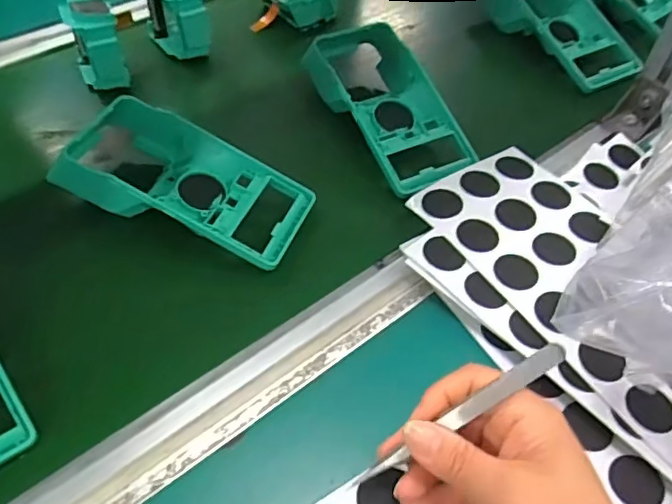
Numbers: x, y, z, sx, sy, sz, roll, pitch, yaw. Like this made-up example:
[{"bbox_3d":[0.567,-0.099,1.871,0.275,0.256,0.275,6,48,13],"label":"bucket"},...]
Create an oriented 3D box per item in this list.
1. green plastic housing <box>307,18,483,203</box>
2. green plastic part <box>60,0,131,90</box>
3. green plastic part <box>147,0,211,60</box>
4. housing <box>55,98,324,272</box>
[{"bbox_3d":[0.047,-0.125,0.503,0.093,0.061,0.172,-19,54,-17],"label":"green plastic housing"},{"bbox_3d":[-0.219,-0.193,0.523,0.040,0.070,0.066,-24,55,-20],"label":"green plastic part"},{"bbox_3d":[-0.157,-0.231,0.562,0.040,0.081,0.079,-27,56,-22],"label":"green plastic part"},{"bbox_3d":[-0.115,-0.051,0.437,0.185,0.065,0.089,18,52,13],"label":"housing"}]

